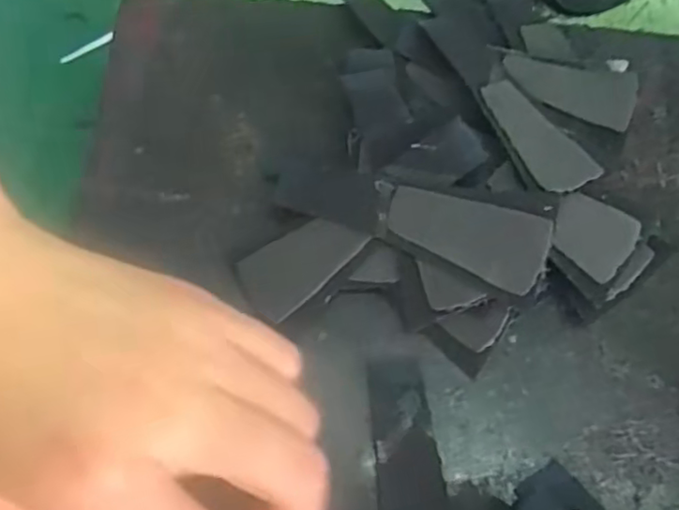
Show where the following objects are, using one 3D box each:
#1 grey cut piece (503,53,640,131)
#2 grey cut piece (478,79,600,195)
[{"bbox_3d":[0.094,-0.069,0.265,0.053,0.004,0.026,16,69,13],"label":"grey cut piece"},{"bbox_3d":[0.078,-0.048,0.250,0.025,0.004,0.056,-15,60,-15],"label":"grey cut piece"}]

